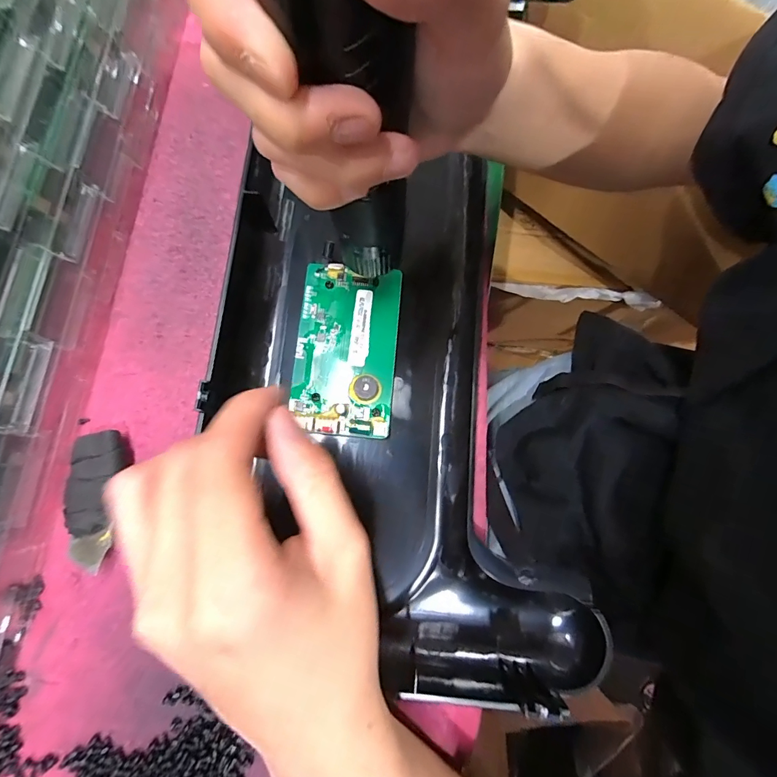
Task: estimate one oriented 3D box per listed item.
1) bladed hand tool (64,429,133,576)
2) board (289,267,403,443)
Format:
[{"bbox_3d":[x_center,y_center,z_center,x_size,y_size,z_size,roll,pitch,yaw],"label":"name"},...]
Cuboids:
[{"bbox_3d":[-0.162,0.061,0.229,0.028,0.019,0.072,-2,77,-1],"label":"bladed hand tool"},{"bbox_3d":[-0.025,-0.025,0.247,0.061,0.009,0.105,5,78,0],"label":"board"}]

